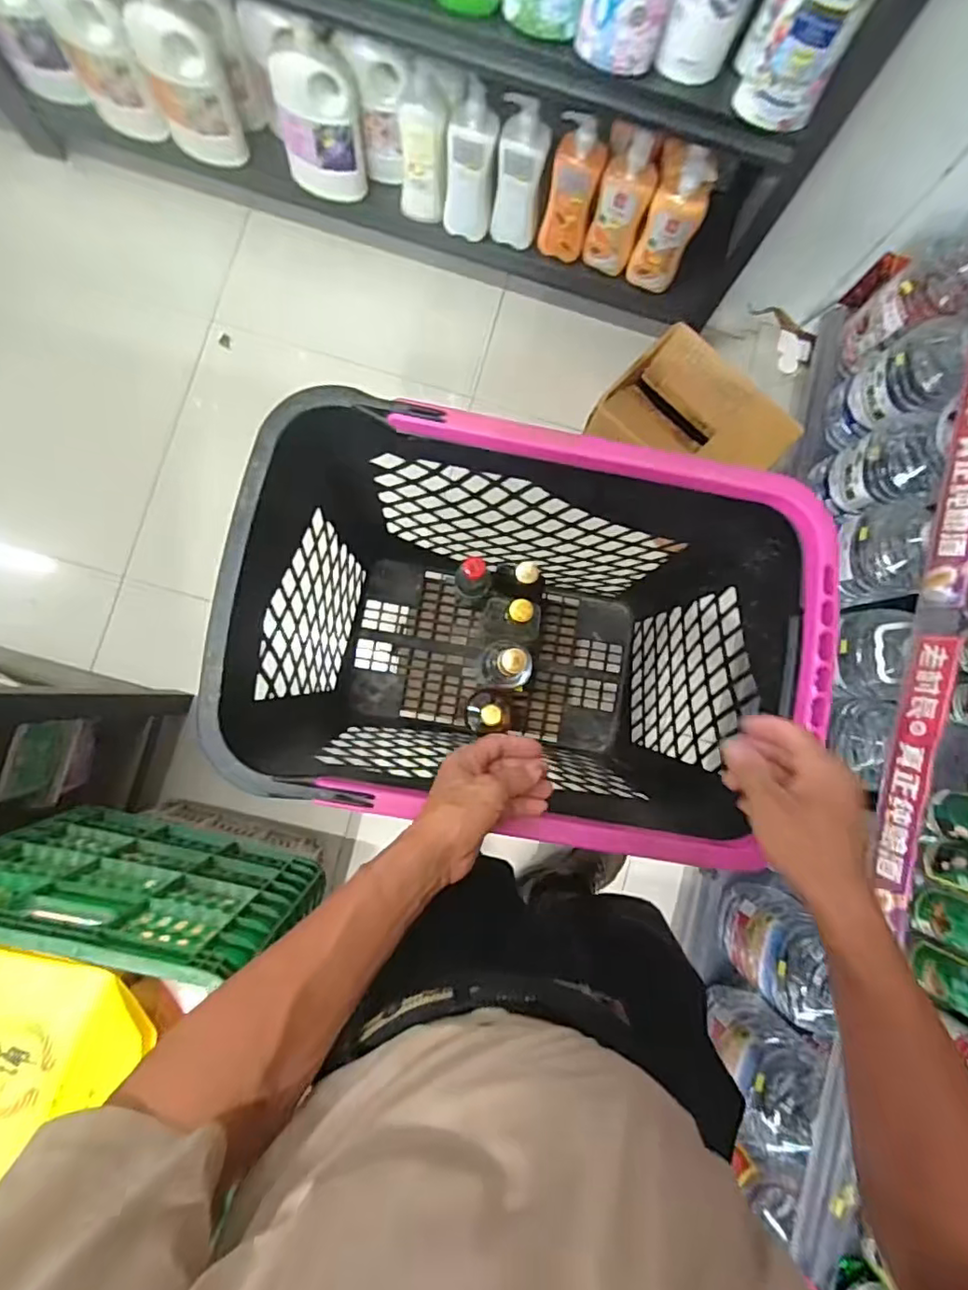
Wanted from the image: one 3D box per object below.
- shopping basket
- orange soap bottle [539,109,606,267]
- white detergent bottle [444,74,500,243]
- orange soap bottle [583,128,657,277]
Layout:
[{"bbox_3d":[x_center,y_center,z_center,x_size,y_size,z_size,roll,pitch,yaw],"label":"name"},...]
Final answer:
[{"bbox_3d":[0.027,-0.003,0.761,0.557,0.467,0.392,13,84,-3],"label":"shopping basket"},{"bbox_3d":[0.162,-0.822,1.066,0.088,0.253,0.043,14,84,-2],"label":"orange soap bottle"},{"bbox_3d":[-0.025,-0.872,1.079,0.091,0.259,0.070,15,84,-2],"label":"white detergent bottle"},{"bbox_3d":[0.251,-0.799,1.083,0.090,0.256,0.061,13,84,-3],"label":"orange soap bottle"}]

